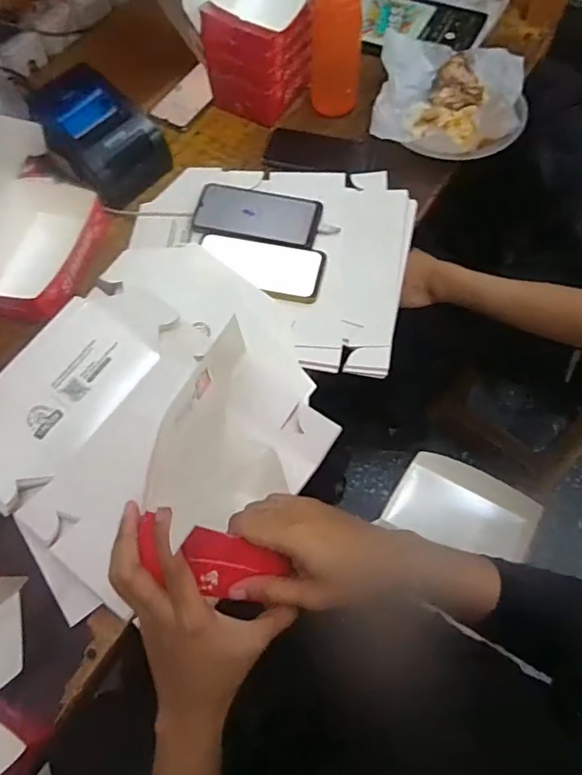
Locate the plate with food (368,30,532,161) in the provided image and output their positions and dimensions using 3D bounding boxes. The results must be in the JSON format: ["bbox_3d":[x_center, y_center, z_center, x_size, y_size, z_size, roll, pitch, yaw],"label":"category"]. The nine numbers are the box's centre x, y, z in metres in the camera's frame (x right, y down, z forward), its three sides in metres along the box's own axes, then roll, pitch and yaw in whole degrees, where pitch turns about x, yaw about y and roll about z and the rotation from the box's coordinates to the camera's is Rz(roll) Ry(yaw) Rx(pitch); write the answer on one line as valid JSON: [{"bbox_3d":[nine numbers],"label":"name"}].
[{"bbox_3d":[0.232,-0.418,0.784,0.213,0.065,0.233,-1,64,1],"label":"plate with food"}]

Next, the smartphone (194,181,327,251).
[{"bbox_3d":[-0.047,-0.239,0.731,0.172,0.014,0.081,10,65,7],"label":"smartphone"}]

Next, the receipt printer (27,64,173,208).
[{"bbox_3d":[-0.292,-0.371,0.776,0.189,0.112,0.147,40,72,18],"label":"receipt printer"}]

